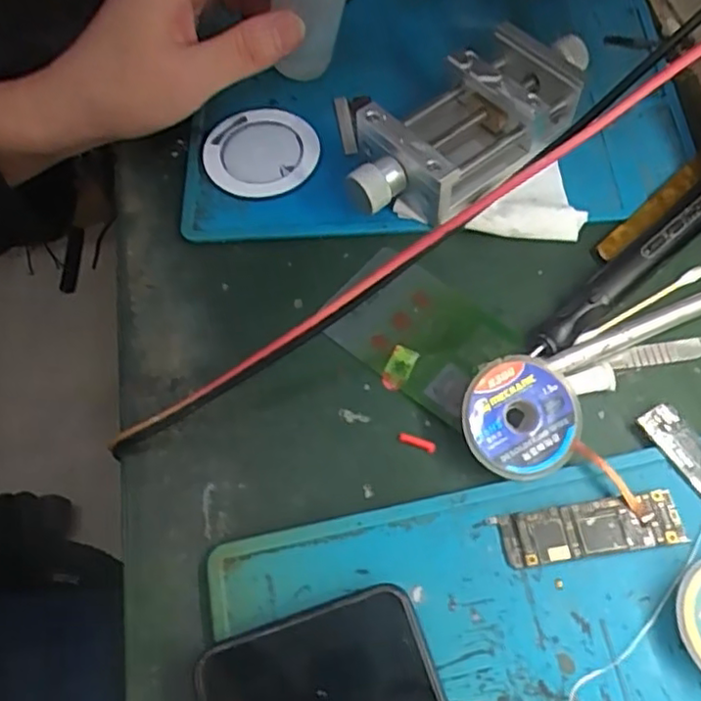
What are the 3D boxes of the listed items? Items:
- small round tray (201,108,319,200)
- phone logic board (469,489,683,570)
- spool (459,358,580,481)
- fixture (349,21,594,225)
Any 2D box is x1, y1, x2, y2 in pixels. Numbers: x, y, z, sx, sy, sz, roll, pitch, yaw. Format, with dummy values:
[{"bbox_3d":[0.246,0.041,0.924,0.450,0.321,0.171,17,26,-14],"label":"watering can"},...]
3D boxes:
[{"bbox_3d":[-0.044,-0.098,0.322,0.055,0.011,0.050,-1,62,3],"label":"small round tray"},{"bbox_3d":[0.085,0.065,0.234,0.068,0.004,0.019,-8,62,-1],"label":"phone logic board"},{"bbox_3d":[0.065,0.025,0.249,0.044,0.009,0.044,0,84,-4],"label":"spool"},{"bbox_3d":[0.058,-0.106,0.306,0.134,0.035,0.061,-38,66,-16],"label":"fixture"}]

